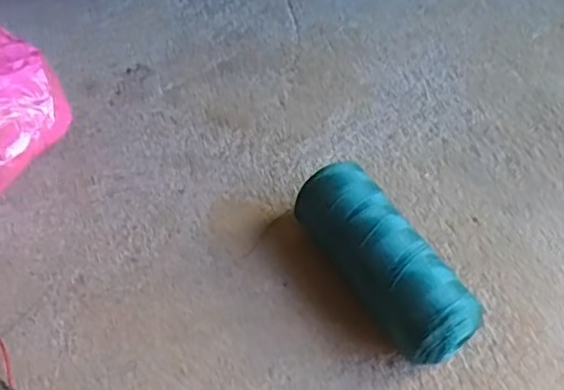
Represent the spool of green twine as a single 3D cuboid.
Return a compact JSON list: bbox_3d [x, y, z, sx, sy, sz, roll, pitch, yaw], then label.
[{"bbox_3d":[0.077,0.054,0.486,0.062,0.067,0.164,-27,58,-16],"label":"spool of green twine"}]

